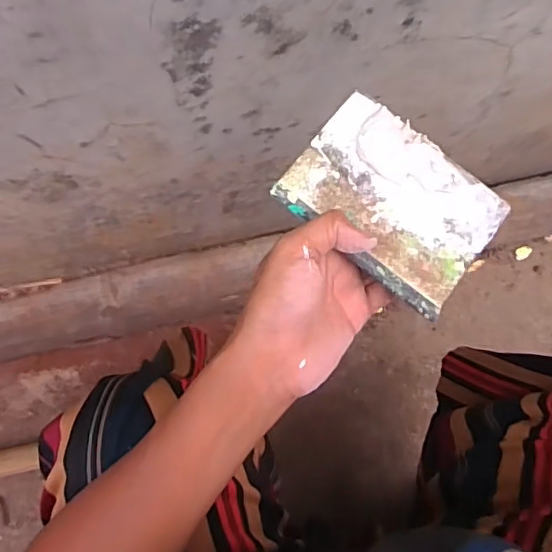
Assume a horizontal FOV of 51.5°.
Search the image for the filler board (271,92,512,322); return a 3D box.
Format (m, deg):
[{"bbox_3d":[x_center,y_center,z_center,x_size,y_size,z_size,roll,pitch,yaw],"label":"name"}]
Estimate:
[{"bbox_3d":[0.068,-0.044,0.332,0.114,0.011,0.087,38,79,7],"label":"filler board"}]

